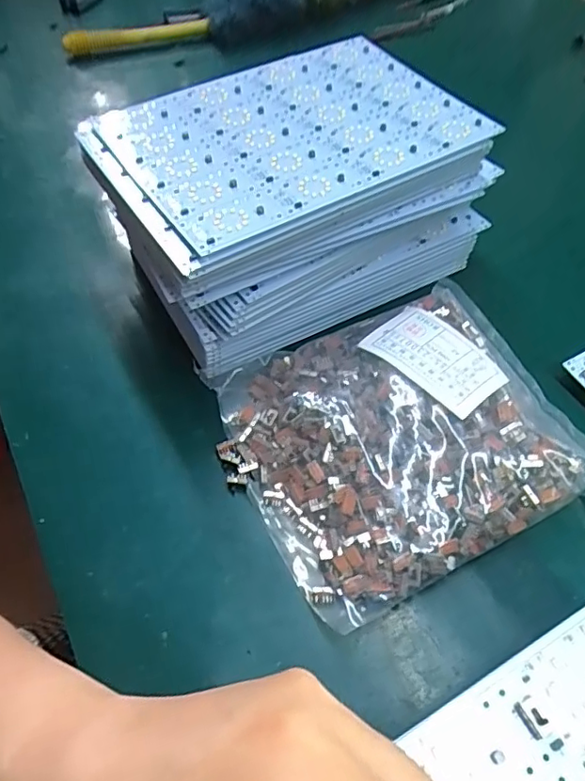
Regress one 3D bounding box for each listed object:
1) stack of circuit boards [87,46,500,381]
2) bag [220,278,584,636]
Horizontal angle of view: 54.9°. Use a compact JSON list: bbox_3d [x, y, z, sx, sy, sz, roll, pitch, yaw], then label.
[{"bbox_3d":[0.001,-0.149,0.435,0.258,0.118,0.170,-27,59,-17],"label":"stack of circuit boards"},{"bbox_3d":[0.070,0.020,0.358,0.205,0.045,0.183,-21,58,-14],"label":"bag"}]

